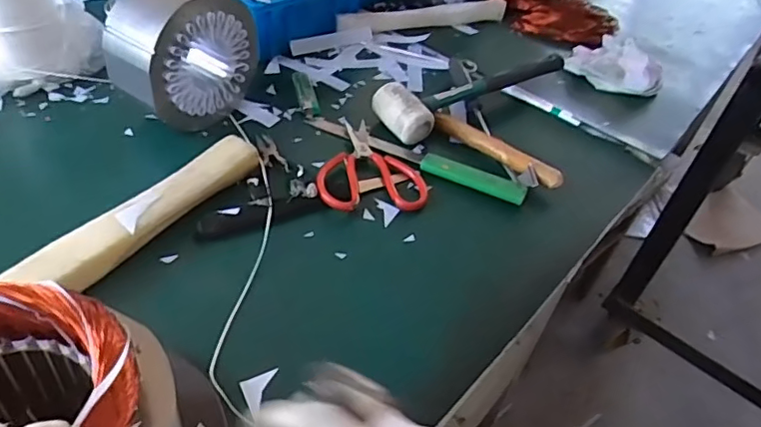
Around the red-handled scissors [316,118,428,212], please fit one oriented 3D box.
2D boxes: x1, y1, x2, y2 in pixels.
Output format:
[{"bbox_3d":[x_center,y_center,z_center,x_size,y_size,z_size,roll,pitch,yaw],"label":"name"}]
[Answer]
[{"bbox_3d":[-0.007,-0.057,0.610,0.113,0.009,0.152,5,43,-5],"label":"red-handled scissors"}]

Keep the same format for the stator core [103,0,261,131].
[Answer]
[{"bbox_3d":[-0.212,-0.171,0.601,0.073,0.149,0.150,30,47,20],"label":"stator core"}]

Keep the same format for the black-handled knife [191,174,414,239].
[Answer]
[{"bbox_3d":[-0.072,-0.011,0.561,0.219,0.013,0.031,-16,49,-25],"label":"black-handled knife"}]

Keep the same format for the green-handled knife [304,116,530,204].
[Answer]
[{"bbox_3d":[0.035,-0.067,0.626,0.262,0.010,0.028,22,44,13],"label":"green-handled knife"}]

